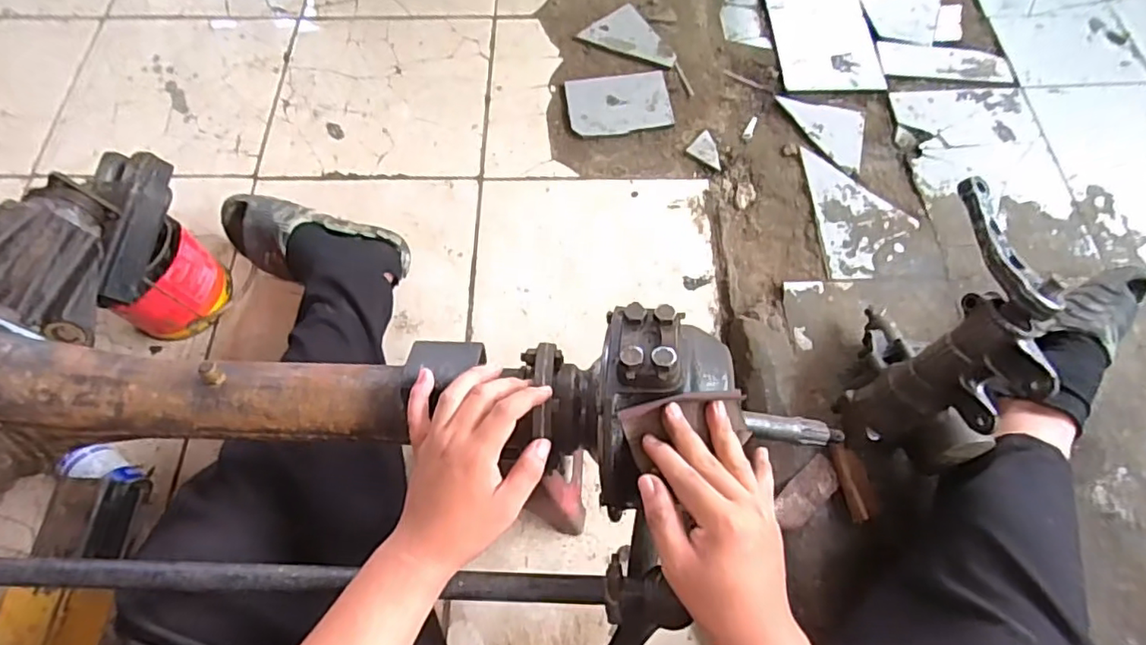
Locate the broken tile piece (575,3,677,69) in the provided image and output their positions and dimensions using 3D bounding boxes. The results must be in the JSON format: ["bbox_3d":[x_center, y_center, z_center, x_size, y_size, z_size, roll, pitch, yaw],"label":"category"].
[{"bbox_3d":[0.116,-0.546,1.138,0.128,0.009,0.172,-38,72,-14],"label":"broken tile piece"}]

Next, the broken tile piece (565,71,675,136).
[{"bbox_3d":[0.085,-0.408,1.085,0.186,0.009,0.132,-4,67,-1],"label":"broken tile piece"}]

